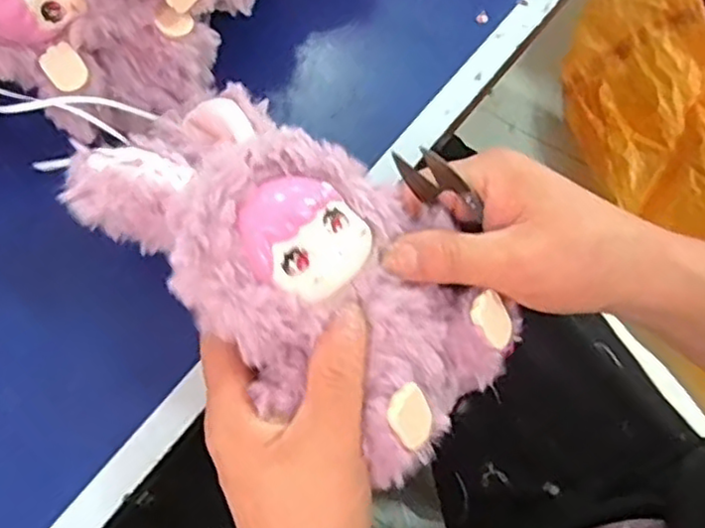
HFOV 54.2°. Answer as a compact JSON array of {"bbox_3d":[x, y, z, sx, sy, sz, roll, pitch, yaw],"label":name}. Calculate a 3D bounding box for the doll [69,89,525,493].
[{"bbox_3d":[-0.034,-0.014,0.307,0.218,0.058,0.104,36,71,12],"label":"doll"}]

